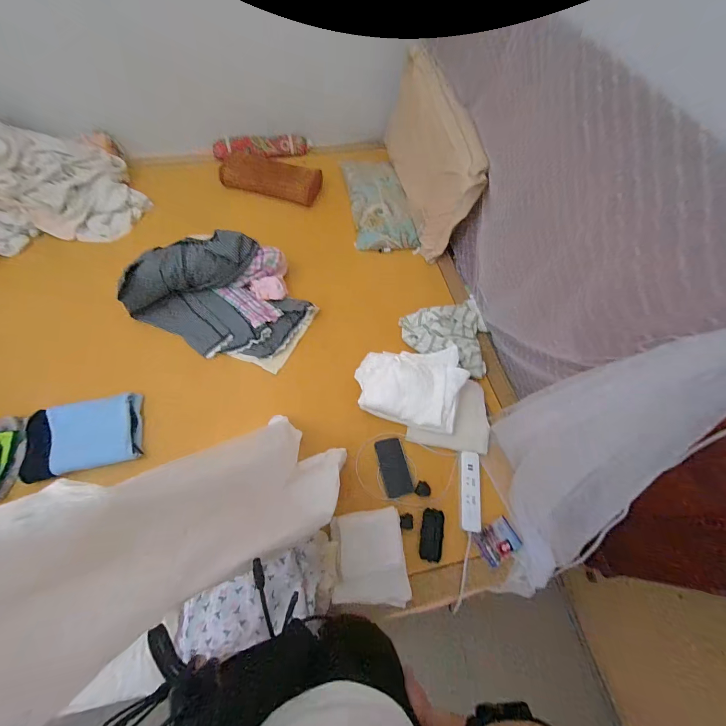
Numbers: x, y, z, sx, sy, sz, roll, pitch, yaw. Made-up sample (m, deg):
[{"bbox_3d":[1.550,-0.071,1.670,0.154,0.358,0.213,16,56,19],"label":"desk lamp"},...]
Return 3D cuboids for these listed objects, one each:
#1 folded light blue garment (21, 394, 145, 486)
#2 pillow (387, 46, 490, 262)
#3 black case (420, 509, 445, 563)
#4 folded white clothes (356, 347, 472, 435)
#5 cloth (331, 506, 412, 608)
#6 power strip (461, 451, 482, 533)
[{"bbox_3d":[-0.744,0.190,0.808,0.272,0.038,0.199,-15,65,-11],"label":"folded light blue garment"},{"bbox_3d":[0.241,-0.725,1.105,0.130,0.338,0.599,-10,64,-9],"label":"pillow"},{"bbox_3d":[0.166,0.409,0.729,0.052,0.015,0.108,12,62,3],"label":"black case"},{"bbox_3d":[0.131,0.055,0.874,0.302,0.070,0.234,16,63,5],"label":"folded white clothes"},{"bbox_3d":[0.015,0.445,0.703,0.163,0.018,0.186,-4,63,-6],"label":"cloth"},{"bbox_3d":[0.272,0.320,0.772,0.044,0.022,0.186,9,62,1],"label":"power strip"}]

